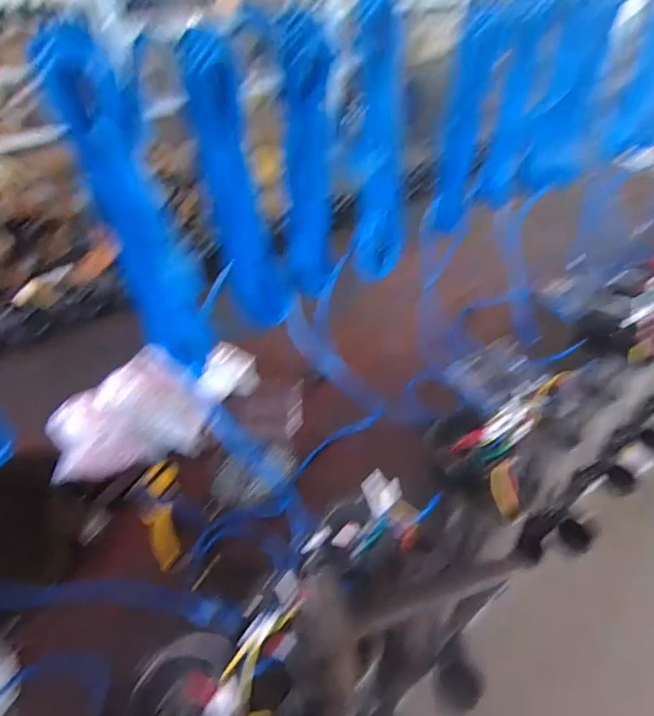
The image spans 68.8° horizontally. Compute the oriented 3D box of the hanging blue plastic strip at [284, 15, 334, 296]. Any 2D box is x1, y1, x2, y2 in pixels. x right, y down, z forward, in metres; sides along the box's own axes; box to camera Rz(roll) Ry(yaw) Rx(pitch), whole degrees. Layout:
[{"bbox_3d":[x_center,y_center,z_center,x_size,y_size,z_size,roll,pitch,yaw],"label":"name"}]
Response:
[{"bbox_3d":[-0.026,-0.218,0.592,0.069,0.327,0.030,-17,45,-16],"label":"hanging blue plastic strip"}]

